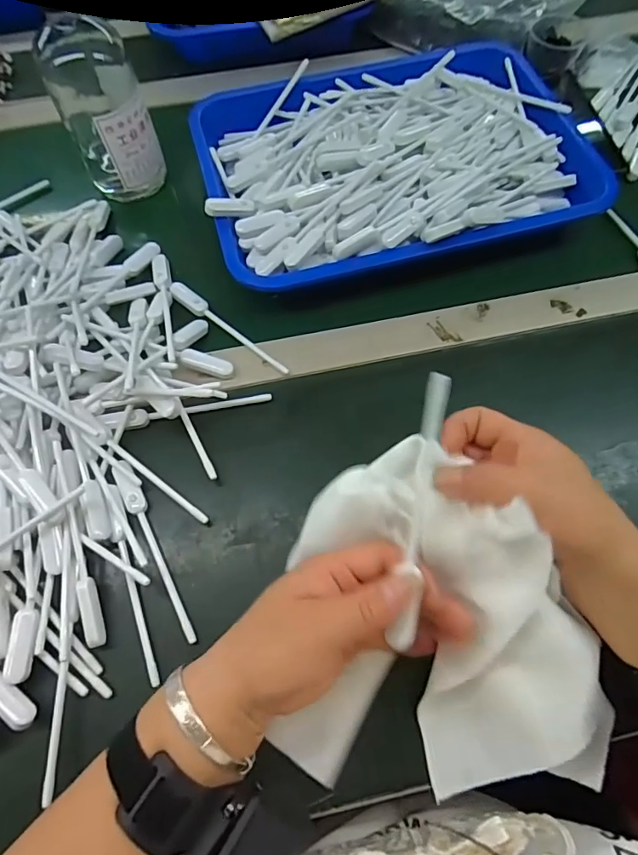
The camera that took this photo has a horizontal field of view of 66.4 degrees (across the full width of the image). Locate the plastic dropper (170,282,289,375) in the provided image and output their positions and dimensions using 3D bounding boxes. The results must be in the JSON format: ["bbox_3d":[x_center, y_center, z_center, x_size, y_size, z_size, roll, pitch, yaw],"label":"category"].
[{"bbox_3d":[-0.081,-0.086,0.427,0.137,0.009,0.015,40,71,17],"label":"plastic dropper"}]

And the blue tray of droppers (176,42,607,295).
[{"bbox_3d":[0.073,-0.263,0.480,0.368,0.047,0.278,-14,65,-6],"label":"blue tray of droppers"}]

